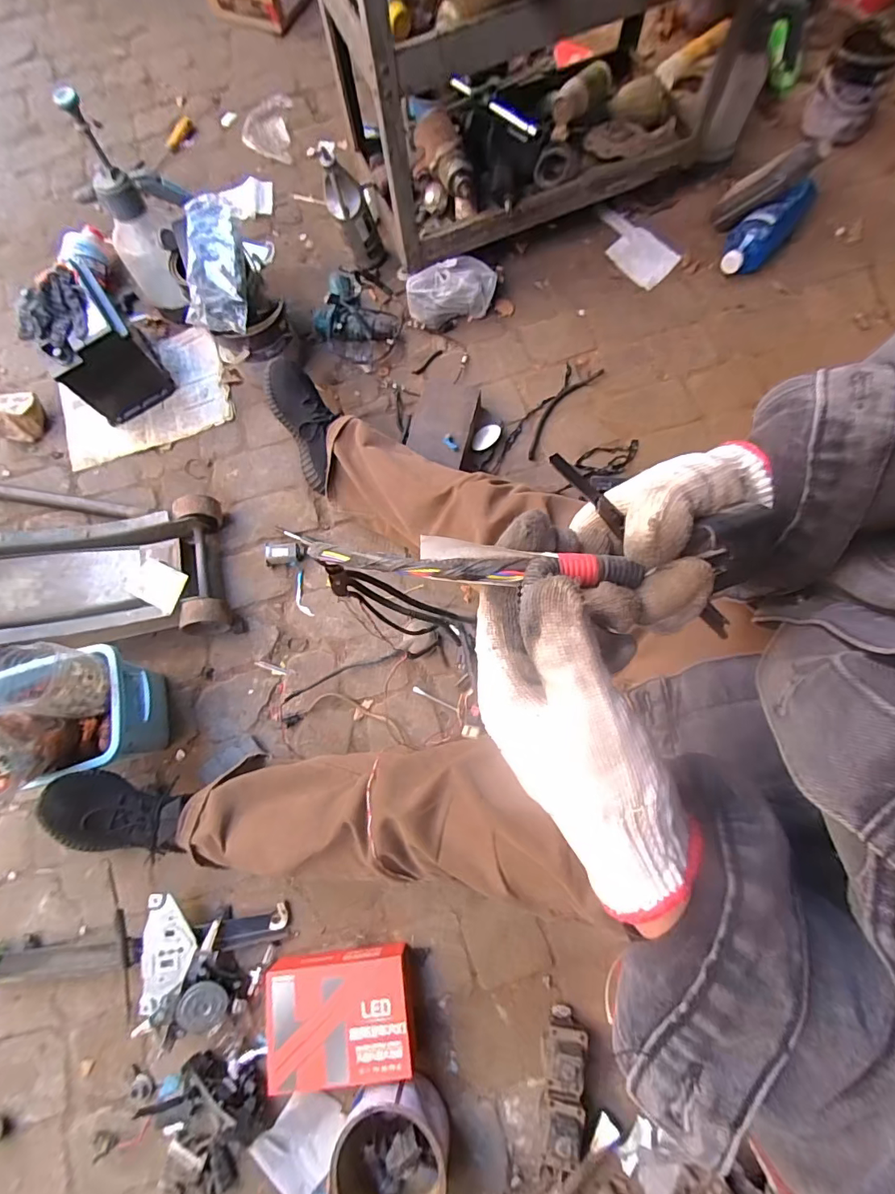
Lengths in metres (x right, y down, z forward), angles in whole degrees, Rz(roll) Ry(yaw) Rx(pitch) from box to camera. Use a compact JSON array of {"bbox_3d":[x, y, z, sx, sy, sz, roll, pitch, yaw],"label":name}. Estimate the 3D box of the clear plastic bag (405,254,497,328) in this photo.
[{"bbox_3d":[0.010,-0.651,1.050,0.194,0.102,0.080,-12,75,1],"label":"clear plastic bag"}]

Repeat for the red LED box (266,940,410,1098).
[{"bbox_3d":[-0.162,0.624,0.732,0.216,0.062,0.155,-5,75,2],"label":"red LED box"}]

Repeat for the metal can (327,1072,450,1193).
[{"bbox_3d":[-0.075,0.772,0.686,0.153,0.082,0.168,9,75,5],"label":"metal can"}]

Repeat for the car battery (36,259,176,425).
[{"bbox_3d":[-0.699,-0.491,0.984,0.165,0.181,0.187,-38,78,-7],"label":"car battery"}]

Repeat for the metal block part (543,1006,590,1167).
[{"bbox_3d":[0.165,0.691,0.690,0.057,0.054,0.176,7,66,2],"label":"metal block part"}]

